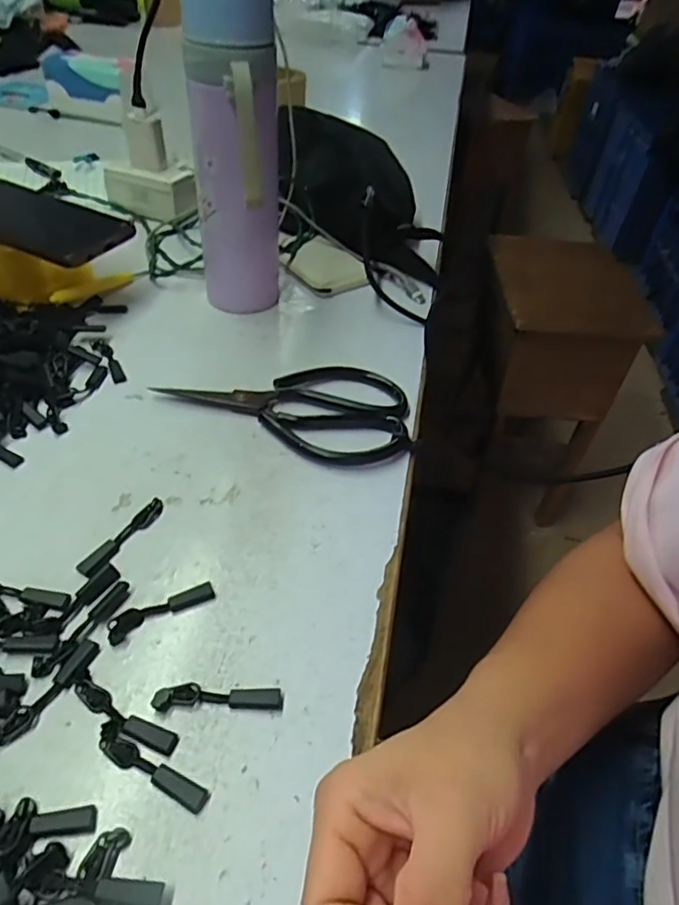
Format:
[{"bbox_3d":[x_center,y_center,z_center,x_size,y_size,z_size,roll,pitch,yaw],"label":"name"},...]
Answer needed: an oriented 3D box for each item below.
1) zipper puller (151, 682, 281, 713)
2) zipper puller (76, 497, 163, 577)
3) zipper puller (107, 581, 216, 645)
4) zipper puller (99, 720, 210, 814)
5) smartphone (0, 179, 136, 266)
[{"bbox_3d":[-0.056,0.113,0.267,0.058,0.007,0.012,1,45,-4],"label":"zipper puller"},{"bbox_3d":[-0.123,0.047,0.327,0.012,0.004,0.059,25,49,19],"label":"zipper puller"},{"bbox_3d":[-0.092,0.081,0.297,0.054,0.005,0.013,-22,51,-24],"label":"zipper puller"},{"bbox_3d":[-0.081,0.135,0.244,0.055,0.005,0.012,25,49,18],"label":"zipper puller"},{"bbox_3d":[-0.248,-0.188,0.465,0.162,0.009,0.077,23,47,15],"label":"smartphone"}]

